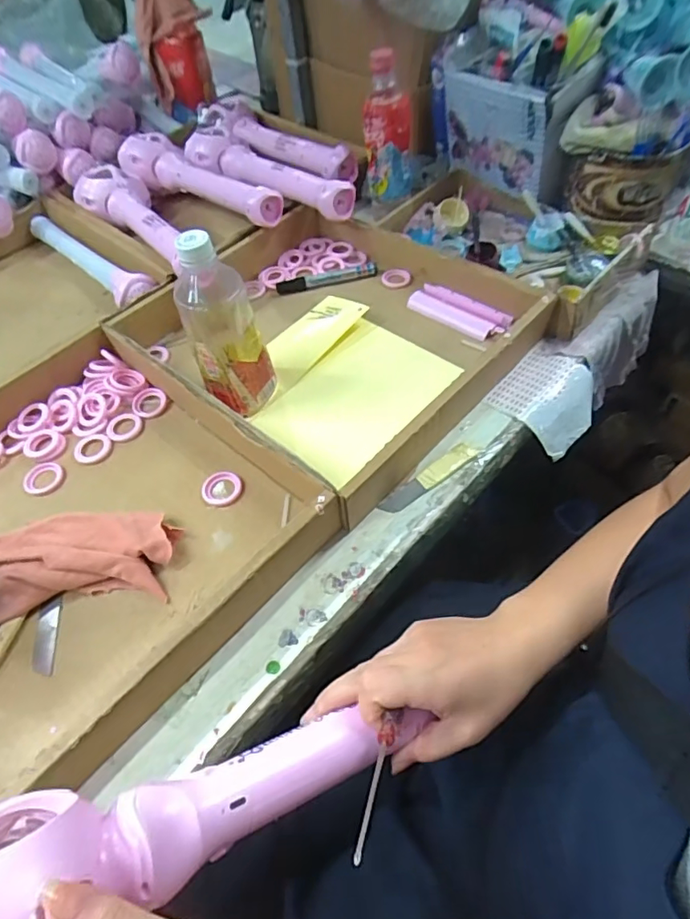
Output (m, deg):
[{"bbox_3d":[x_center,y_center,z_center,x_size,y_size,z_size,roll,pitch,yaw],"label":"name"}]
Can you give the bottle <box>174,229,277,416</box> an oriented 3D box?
[{"bbox_3d":[-0.118,-0.131,0.517,0.068,0.187,0.081,-16,54,-7],"label":"bottle"}]

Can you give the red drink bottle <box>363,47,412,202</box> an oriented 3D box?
[{"bbox_3d":[0.058,-0.429,0.693,0.063,0.164,0.074,2,54,6],"label":"red drink bottle"}]

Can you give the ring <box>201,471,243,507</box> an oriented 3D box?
[{"bbox_3d":[-0.116,0.028,0.502,0.038,0.007,0.034,-32,57,-18],"label":"ring"}]

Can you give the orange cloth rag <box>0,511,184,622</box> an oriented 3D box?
[{"bbox_3d":[-0.232,0.086,0.456,0.164,0.031,0.083,-8,53,-1],"label":"orange cloth rag"}]

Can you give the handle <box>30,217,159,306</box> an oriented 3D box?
[{"bbox_3d":[-0.344,-0.274,0.716,0.052,0.048,0.308,-37,59,-21],"label":"handle"}]

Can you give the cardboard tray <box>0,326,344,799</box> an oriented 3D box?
[{"bbox_3d":[-0.249,0.052,0.466,0.360,0.056,0.339,36,64,25],"label":"cardboard tray"}]

